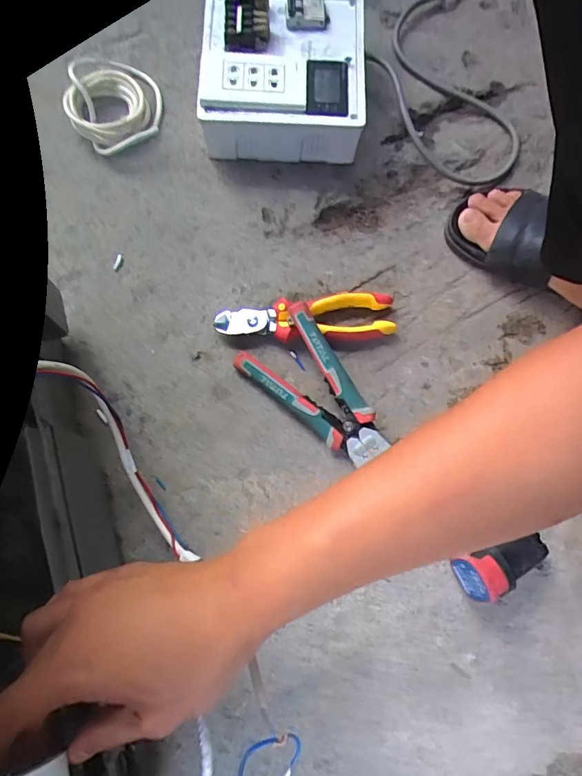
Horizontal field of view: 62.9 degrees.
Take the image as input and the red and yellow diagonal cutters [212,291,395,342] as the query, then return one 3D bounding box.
[{"bbox_3d":[0.017,-0.076,0.541,0.200,0.027,0.056,-6,76,-2],"label":"red and yellow diagonal cutters"}]

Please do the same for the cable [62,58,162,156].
[{"bbox_3d":[-0.227,-0.368,0.604,0.114,0.028,0.144,-17,77,-5],"label":"cable"}]

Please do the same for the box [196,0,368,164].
[{"bbox_3d":[-0.011,-0.388,0.590,0.201,0.079,0.205,4,76,0],"label":"box"}]

